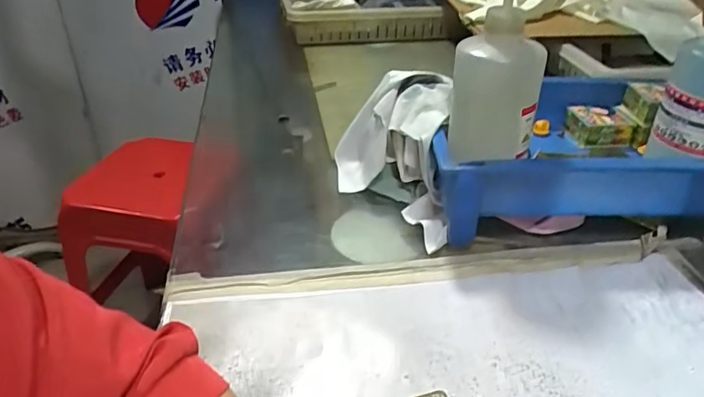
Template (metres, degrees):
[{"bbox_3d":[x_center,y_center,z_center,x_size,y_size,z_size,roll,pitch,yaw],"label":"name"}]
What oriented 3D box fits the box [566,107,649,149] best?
[{"bbox_3d":[0.276,-0.078,0.595,0.074,0.027,0.051,-4,34,-9],"label":"box"}]

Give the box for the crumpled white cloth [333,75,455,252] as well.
[{"bbox_3d":[0.037,-0.047,0.527,0.115,0.108,0.165,4,33,4],"label":"crumpled white cloth"}]

